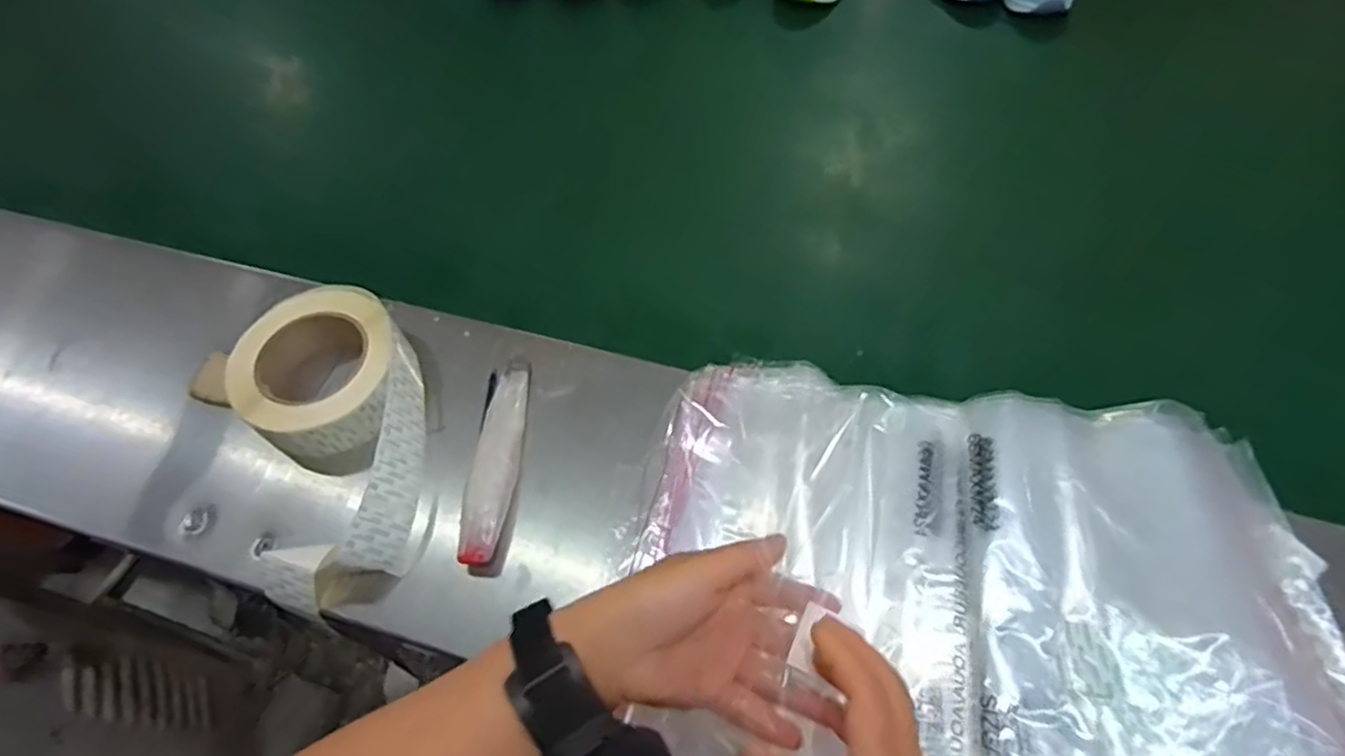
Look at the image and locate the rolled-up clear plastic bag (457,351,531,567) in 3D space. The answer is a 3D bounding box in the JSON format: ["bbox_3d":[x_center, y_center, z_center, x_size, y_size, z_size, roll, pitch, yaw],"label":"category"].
[{"bbox_3d":[-0.125,0.054,0.508,0.032,0.023,0.162,1,58,2],"label":"rolled-up clear plastic bag"}]

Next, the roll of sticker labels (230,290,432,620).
[{"bbox_3d":[-0.238,0.038,0.505,0.123,0.053,0.238,-19,59,-10],"label":"roll of sticker labels"}]

